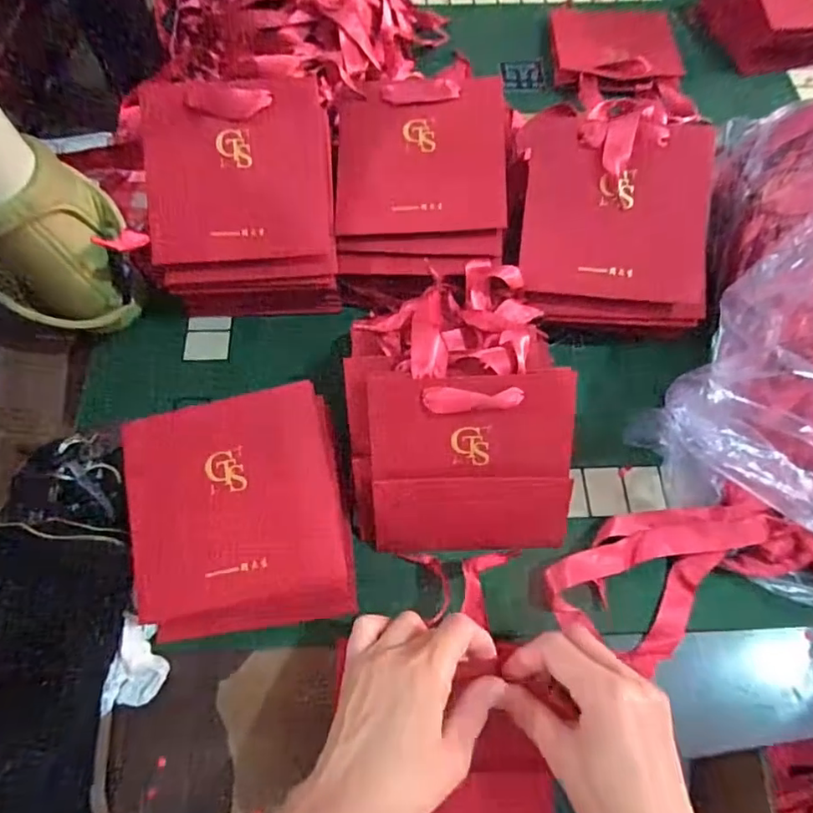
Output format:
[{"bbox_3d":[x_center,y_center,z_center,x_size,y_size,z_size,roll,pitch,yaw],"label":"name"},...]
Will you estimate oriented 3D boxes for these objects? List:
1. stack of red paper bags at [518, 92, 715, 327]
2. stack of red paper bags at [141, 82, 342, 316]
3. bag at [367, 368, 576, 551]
[{"bbox_3d":[0.169,-0.157,0.446,0.136,0.038,0.177,0,97,16],"label":"stack of red paper bags"},{"bbox_3d":[-0.132,-0.160,0.461,0.142,0.141,0.142,-3,65,-2],"label":"stack of red paper bags"},{"bbox_3d":[0.046,0.042,0.383,0.139,0.022,0.130,-3,109,-3],"label":"bag"}]

